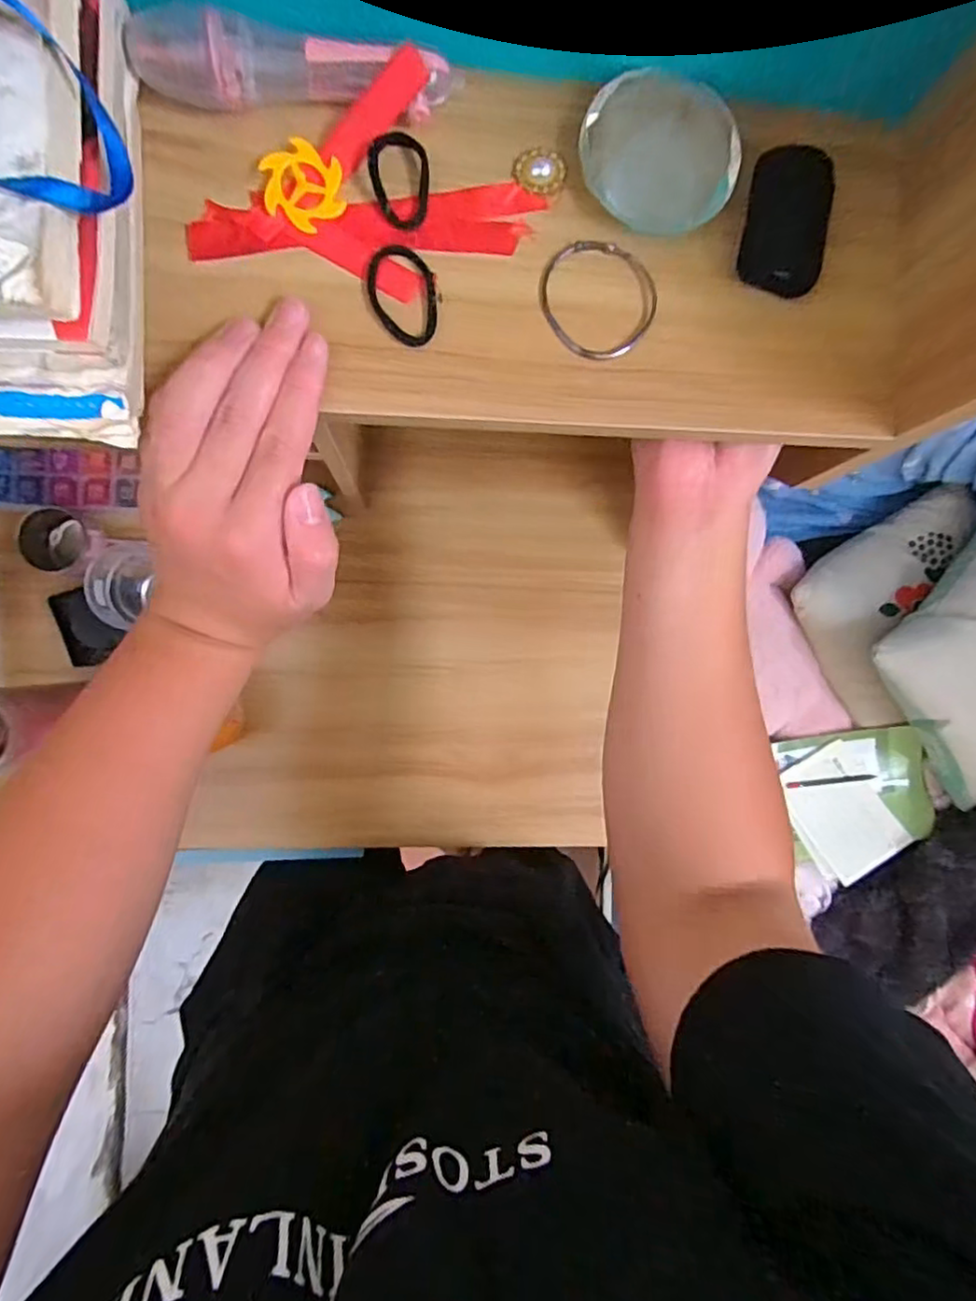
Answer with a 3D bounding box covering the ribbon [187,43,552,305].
[{"bbox_3d":[-0.056,-0.206,0.289,0.153,0.026,0.080,-30,91,-5],"label":"ribbon"}]

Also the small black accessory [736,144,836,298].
[{"bbox_3d":[0.147,-0.211,0.306,0.038,0.016,0.064,8,88,-5],"label":"small black accessory"}]

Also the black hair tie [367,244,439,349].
[{"bbox_3d":[-0.040,-0.172,0.302,0.031,0.004,0.049,-21,91,-5],"label":"black hair tie"}]

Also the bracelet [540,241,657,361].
[{"bbox_3d":[0.053,-0.175,0.311,0.058,0.007,0.054,0,89,-5],"label":"bracelet"}]

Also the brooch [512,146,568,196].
[{"bbox_3d":[0.026,-0.235,0.305,0.025,0.004,0.021,4,88,-5],"label":"brooch"}]

